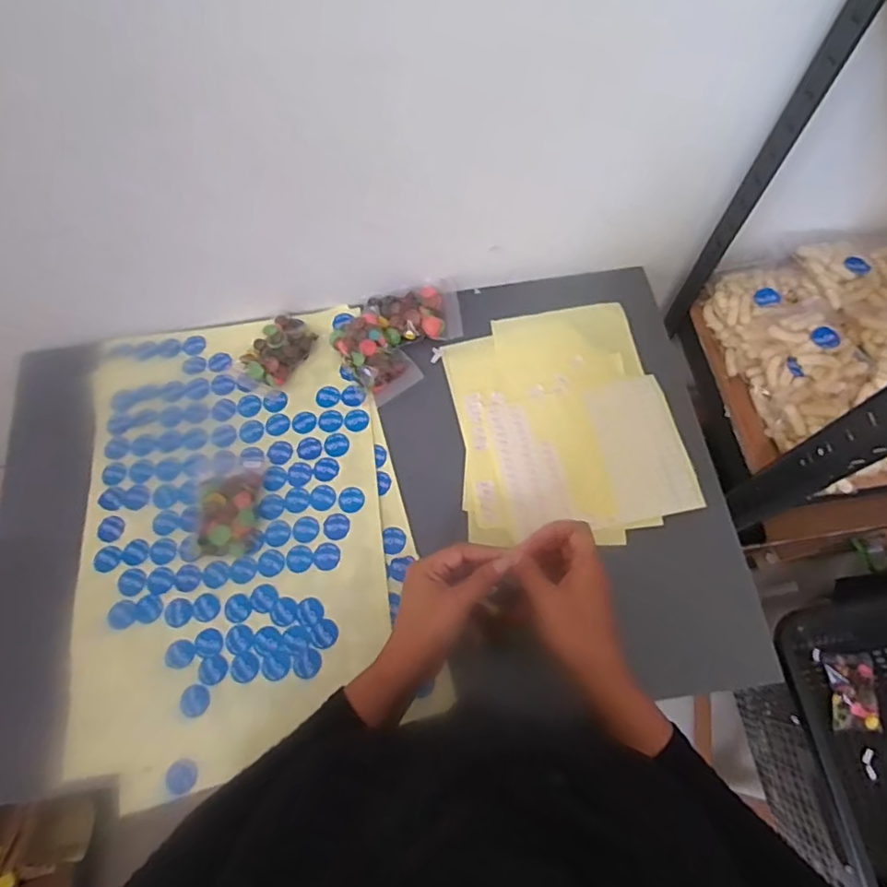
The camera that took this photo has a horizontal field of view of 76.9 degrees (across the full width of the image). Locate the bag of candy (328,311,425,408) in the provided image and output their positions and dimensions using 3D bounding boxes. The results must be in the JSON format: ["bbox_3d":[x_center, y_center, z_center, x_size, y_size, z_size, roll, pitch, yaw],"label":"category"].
[{"bbox_3d":[-0.080,-0.107,0.670,0.072,0.029,0.110,-33,71,-10],"label":"bag of candy"}]

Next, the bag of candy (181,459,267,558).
[{"bbox_3d":[-0.240,0.071,0.610,0.081,0.024,0.104,-4,69,1],"label":"bag of candy"}]

